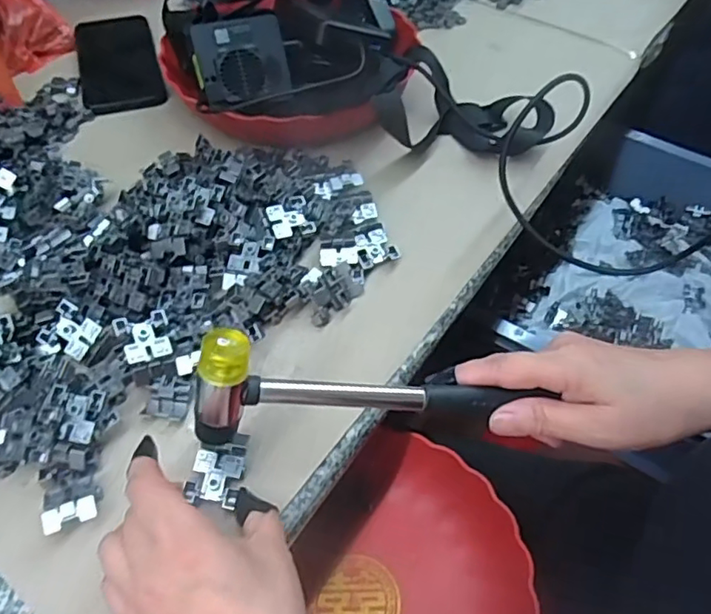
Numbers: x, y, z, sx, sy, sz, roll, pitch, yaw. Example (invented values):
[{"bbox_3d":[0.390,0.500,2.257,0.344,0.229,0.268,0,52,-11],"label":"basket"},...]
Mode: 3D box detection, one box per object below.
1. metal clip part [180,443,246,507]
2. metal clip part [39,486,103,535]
[{"bbox_3d":[-0.082,0.098,0.339,0.029,0.007,0.034,8,53,4],"label":"metal clip part"},{"bbox_3d":[-0.160,0.114,0.329,0.029,0.018,0.026,-17,55,-14],"label":"metal clip part"}]

